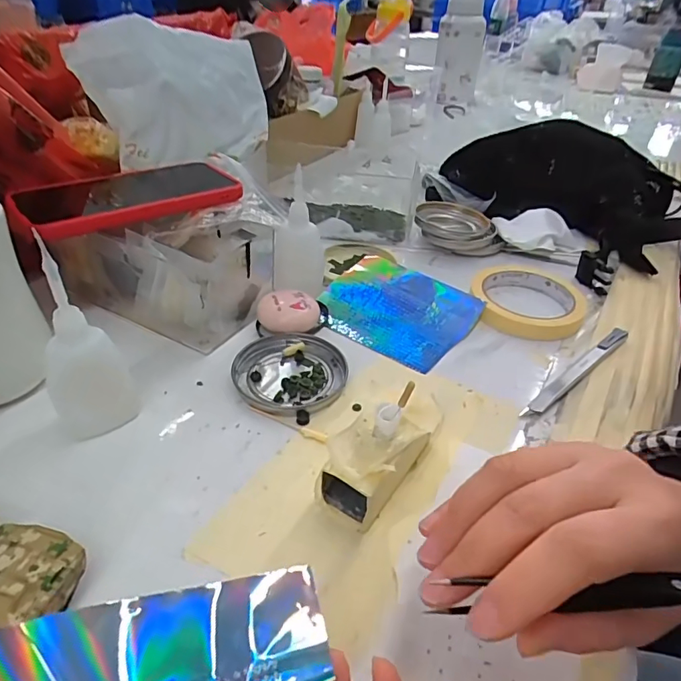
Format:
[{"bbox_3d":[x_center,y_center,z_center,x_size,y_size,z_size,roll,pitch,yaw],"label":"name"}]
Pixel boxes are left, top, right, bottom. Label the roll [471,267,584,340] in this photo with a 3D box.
[{"bbox_3d":[0.165,-0.040,0.440,0.090,0.015,0.099,2,37,-2],"label":"roll"}]

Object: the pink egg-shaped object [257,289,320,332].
[{"bbox_3d":[-0.041,-0.023,0.394,0.048,0.022,0.036,-1,38,-6],"label":"pink egg-shaped object"}]

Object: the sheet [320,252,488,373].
[{"bbox_3d":[0.045,-0.030,0.419,0.122,0.015,0.104,27,43,27],"label":"sheet"}]

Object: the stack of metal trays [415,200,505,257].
[{"bbox_3d":[0.125,-0.119,0.524,0.088,0.027,0.071,8,38,6],"label":"stack of metal trays"}]

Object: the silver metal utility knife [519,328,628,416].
[{"bbox_3d":[0.175,0.022,0.364,0.132,0.013,0.012,-25,46,-32],"label":"silver metal utility knife"}]

